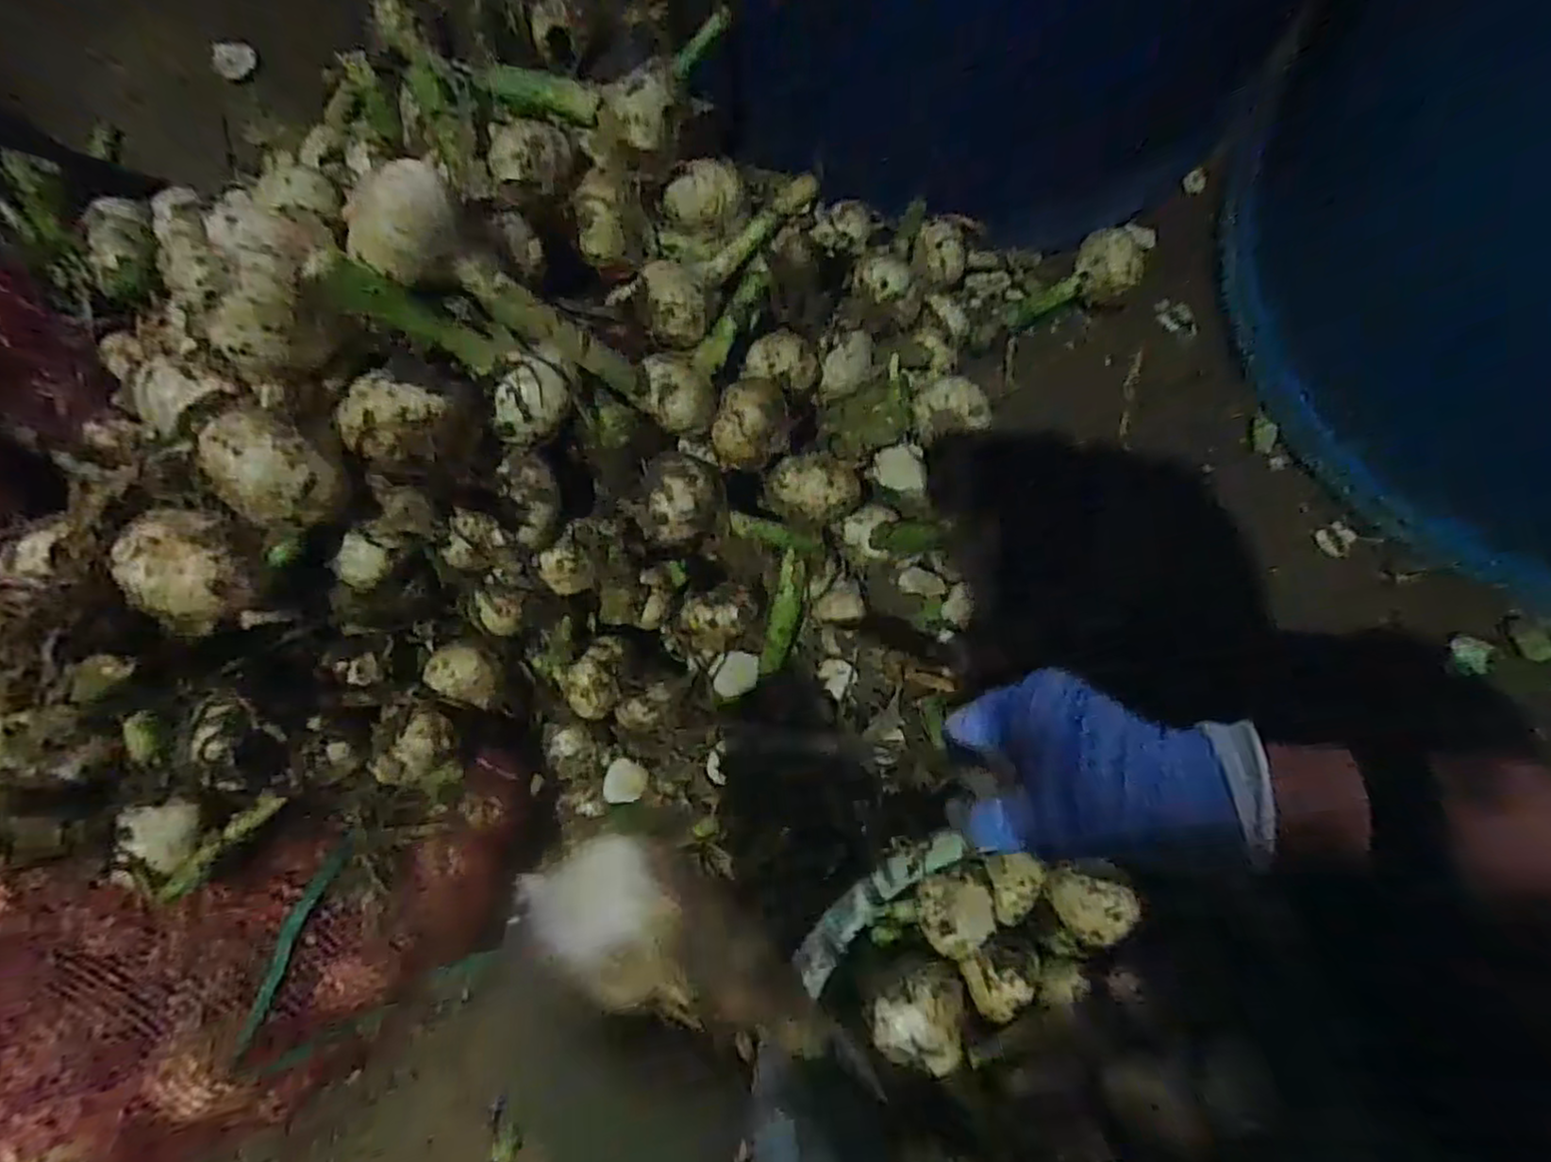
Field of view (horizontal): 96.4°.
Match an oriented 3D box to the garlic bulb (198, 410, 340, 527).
[{"bbox_3d":[-0.212,-0.046,0.290,0.043,0.037,0.039,23,84,7],"label":"garlic bulb"}]

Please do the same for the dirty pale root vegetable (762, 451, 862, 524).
[{"bbox_3d":[0.023,-0.061,0.467,0.063,0.034,0.043,18,84,6],"label":"dirty pale root vegetable"}]

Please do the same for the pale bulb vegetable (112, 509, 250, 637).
[{"bbox_3d":[-0.277,-0.003,0.331,0.045,0.043,0.056,5,83,5],"label":"pale bulb vegetable"}]

